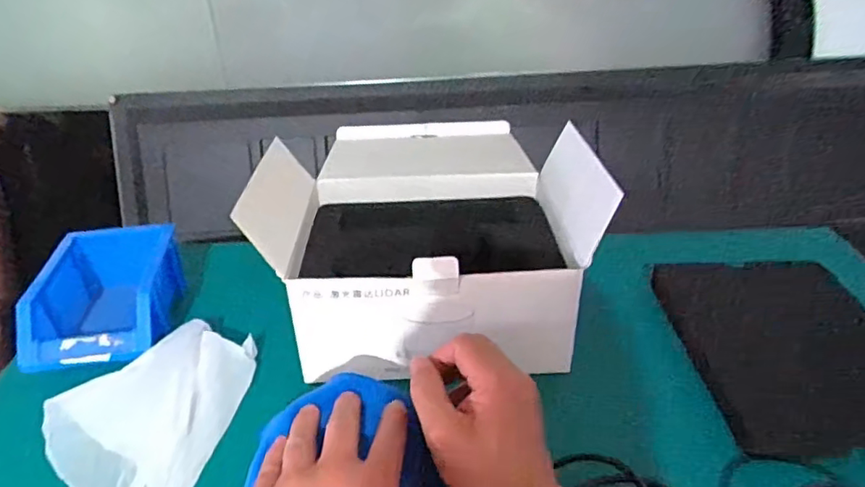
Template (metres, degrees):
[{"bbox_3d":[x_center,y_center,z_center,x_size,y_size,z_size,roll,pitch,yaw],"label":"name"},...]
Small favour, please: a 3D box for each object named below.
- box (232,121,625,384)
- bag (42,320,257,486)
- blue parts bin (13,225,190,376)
[{"bbox_3d":[-0.006,-0.051,0.688,0.331,0.161,0.427,-2,31,-1],"label":"box"},{"bbox_3d":[-0.244,0.140,0.502,0.127,0.055,0.191,4,32,9],"label":"bag"},{"bbox_3d":[-0.340,0.055,0.599,0.122,0.072,0.159,-7,32,-8],"label":"blue parts bin"}]

